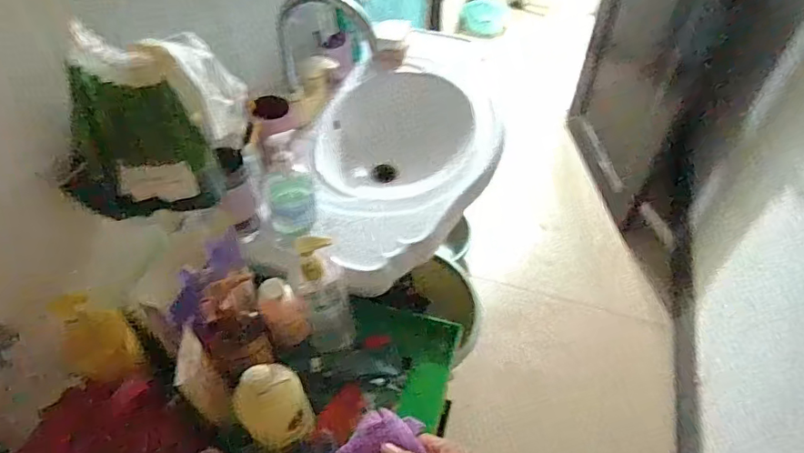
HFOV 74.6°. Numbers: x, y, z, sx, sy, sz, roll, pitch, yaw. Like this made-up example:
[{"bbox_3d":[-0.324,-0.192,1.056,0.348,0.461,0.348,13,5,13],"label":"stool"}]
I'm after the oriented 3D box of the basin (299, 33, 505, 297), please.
[{"bbox_3d":[-0.028,-0.103,1.113,0.419,0.181,0.553,32,56,25],"label":"basin"}]

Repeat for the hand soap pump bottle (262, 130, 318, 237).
[{"bbox_3d":[-0.190,-0.066,0.877,0.081,0.175,0.068,-6,50,-5],"label":"hand soap pump bottle"}]

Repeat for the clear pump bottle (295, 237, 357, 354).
[{"bbox_3d":[-0.114,0.101,0.770,0.078,0.226,0.062,-13,51,-11],"label":"clear pump bottle"}]

